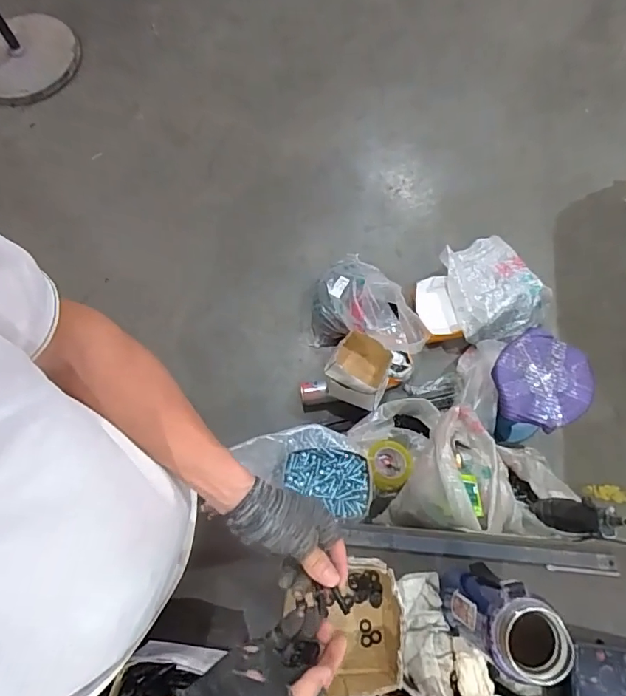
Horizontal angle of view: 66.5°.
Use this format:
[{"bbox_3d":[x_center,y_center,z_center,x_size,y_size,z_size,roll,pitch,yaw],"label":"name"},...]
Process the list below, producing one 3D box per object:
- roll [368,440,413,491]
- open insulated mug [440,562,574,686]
[{"bbox_3d":[0.199,0.296,1.214,0.112,0.039,0.124,-7,71,-2],"label":"roll"},{"bbox_3d":[0.198,0.300,0.531,0.070,0.208,0.082,-39,75,-13],"label":"open insulated mug"}]

